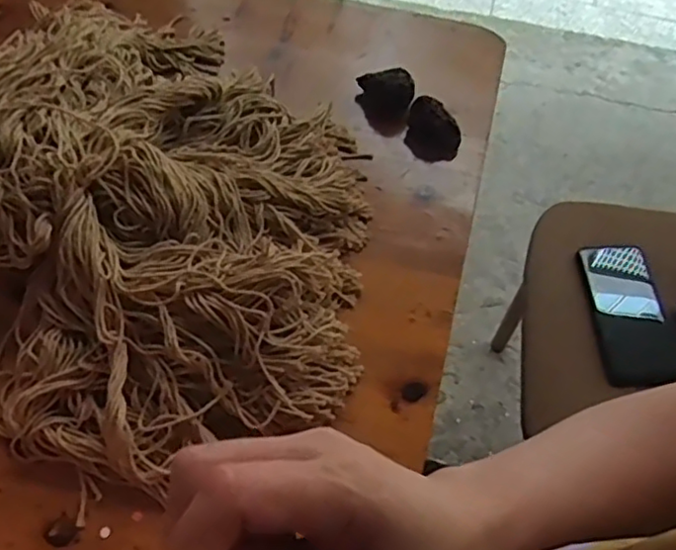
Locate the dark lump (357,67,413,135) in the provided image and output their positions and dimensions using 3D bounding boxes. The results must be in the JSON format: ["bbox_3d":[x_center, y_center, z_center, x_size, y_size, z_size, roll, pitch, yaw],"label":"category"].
[{"bbox_3d":[0.035,-0.133,0.484,0.042,0.027,0.042,0,61,-1],"label":"dark lump"}]

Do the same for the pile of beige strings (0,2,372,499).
[{"bbox_3d":[-0.134,-0.055,0.407,0.370,0.066,0.288,39,68,18],"label":"pile of beige strings"}]

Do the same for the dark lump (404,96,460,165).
[{"bbox_3d":[0.070,-0.106,0.471,0.038,0.027,0.039,12,62,5],"label":"dark lump"}]

